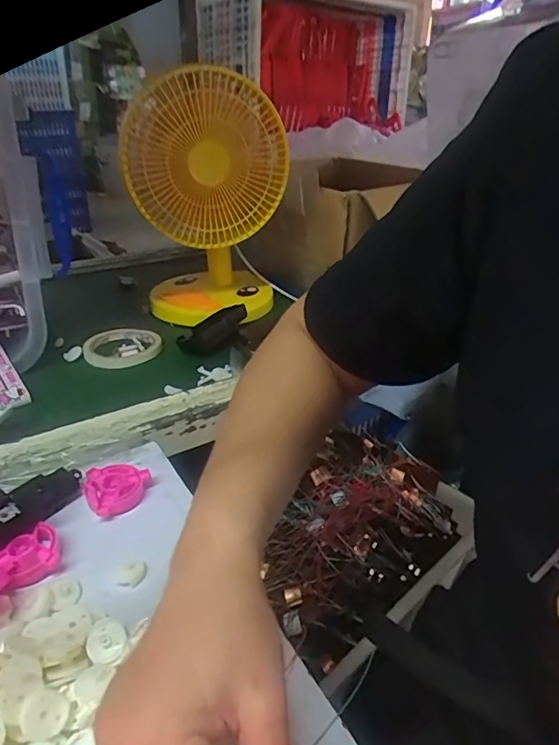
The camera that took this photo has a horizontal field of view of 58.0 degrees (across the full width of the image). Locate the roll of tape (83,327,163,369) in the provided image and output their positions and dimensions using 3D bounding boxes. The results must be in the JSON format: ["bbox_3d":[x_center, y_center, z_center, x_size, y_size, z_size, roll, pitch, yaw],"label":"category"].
[{"bbox_3d":[-0.212,-0.034,0.683,0.099,0.021,0.100,0,30,0],"label":"roll of tape"}]

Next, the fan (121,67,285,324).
[{"bbox_3d":[-0.093,-0.241,0.732,0.198,0.295,0.220,3,30,4],"label":"fan"}]

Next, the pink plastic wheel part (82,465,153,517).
[{"bbox_3d":[-0.139,0.099,0.436,0.055,0.018,0.049,-9,31,-16],"label":"pink plastic wheel part"}]

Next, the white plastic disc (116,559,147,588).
[{"bbox_3d":[-0.108,0.145,0.367,0.020,0.004,0.022,0,30,0],"label":"white plastic disc"}]

